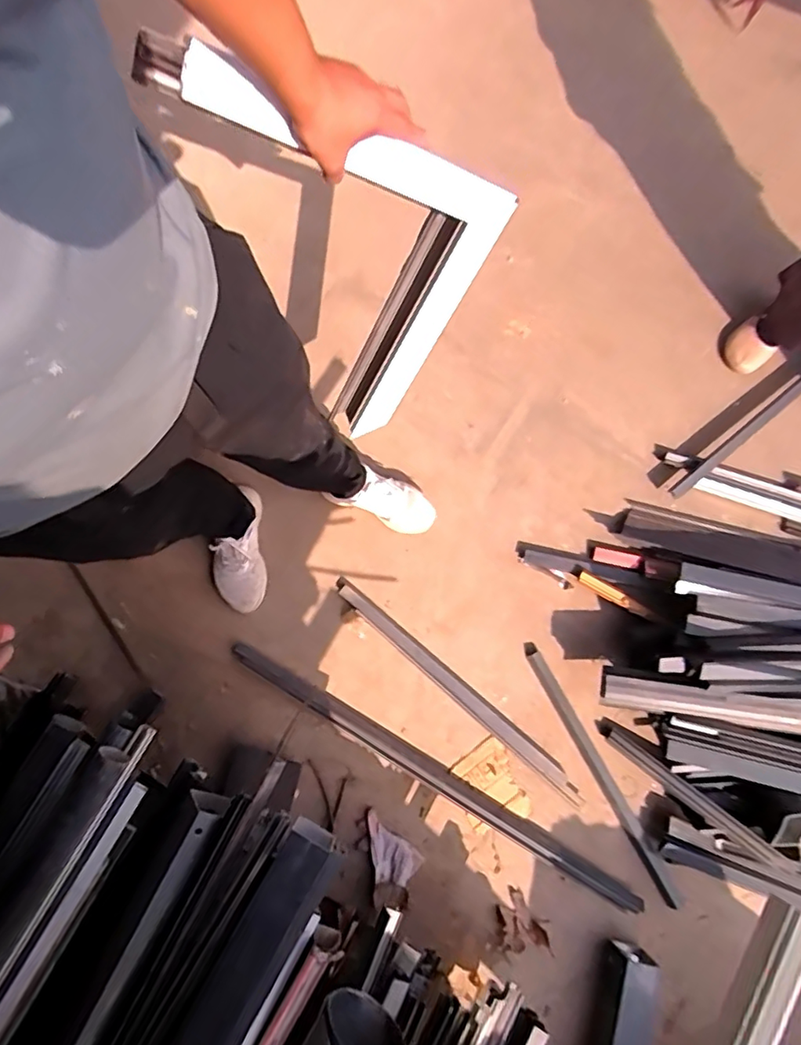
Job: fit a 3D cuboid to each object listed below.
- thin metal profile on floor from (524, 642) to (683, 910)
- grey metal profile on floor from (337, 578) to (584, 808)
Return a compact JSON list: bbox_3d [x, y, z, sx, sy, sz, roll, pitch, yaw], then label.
[{"bbox_3d":[0.429,0.528,1.208,0.031,0.022,0.588,-27,79,-7],"label":"thin metal profile on floor"},{"bbox_3d":[0.123,0.365,1.240,0.684,0.014,0.044,40,80,7],"label":"grey metal profile on floor"}]

